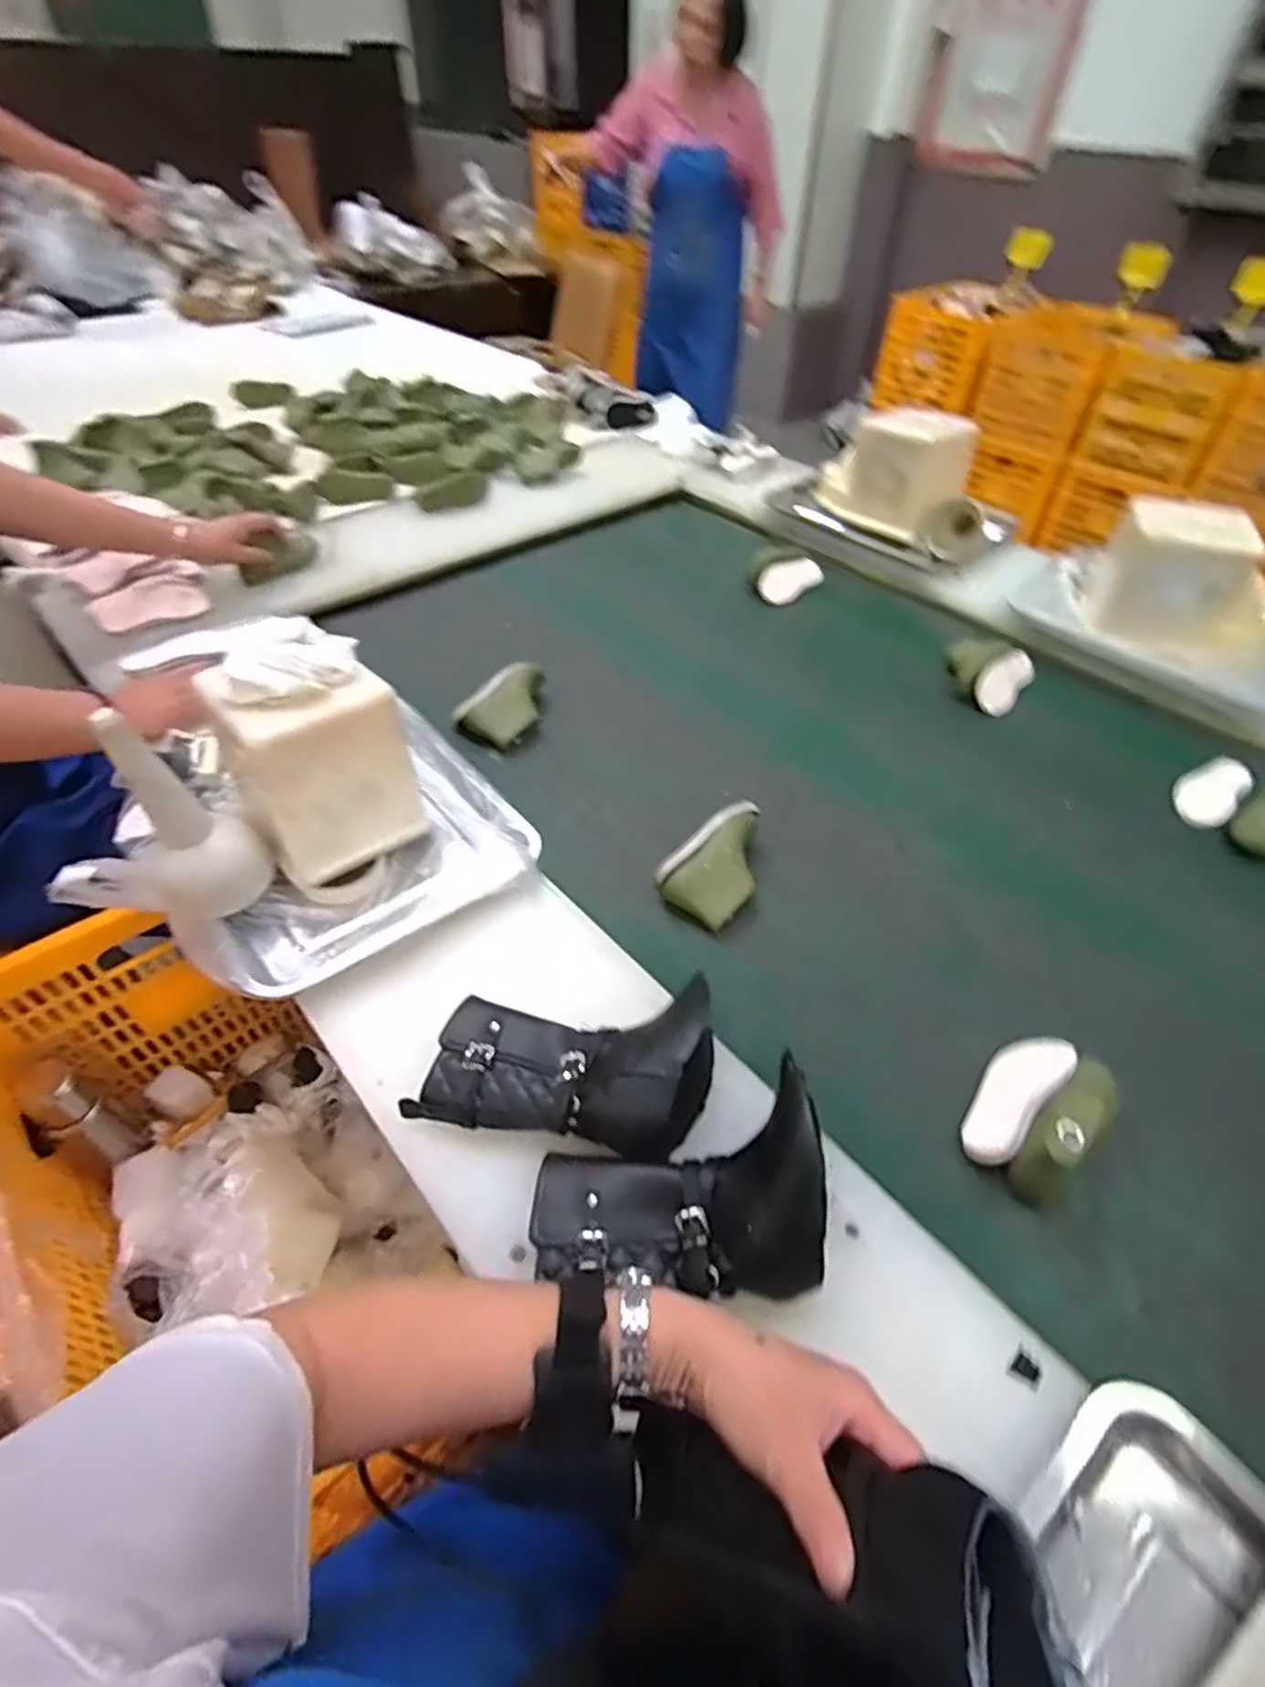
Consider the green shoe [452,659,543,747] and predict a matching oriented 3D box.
[{"bbox_3d":[-0.156,-0.188,0.947,0.085,0.050,0.123,29,53,23],"label":"green shoe"}]

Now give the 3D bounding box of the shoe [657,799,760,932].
[{"bbox_3d":[0.101,0.022,0.765,0.084,0.051,0.139,36,56,28],"label":"shoe"}]

